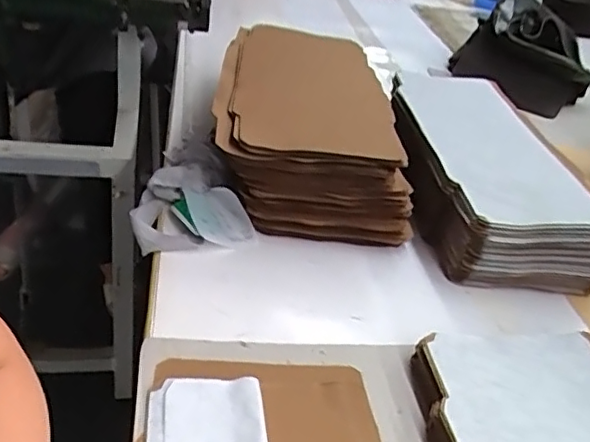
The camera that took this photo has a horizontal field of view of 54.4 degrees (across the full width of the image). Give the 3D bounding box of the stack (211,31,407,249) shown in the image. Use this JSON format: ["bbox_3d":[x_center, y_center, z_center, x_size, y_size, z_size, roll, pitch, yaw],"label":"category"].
[{"bbox_3d":[0.009,-0.144,0.789,0.226,0.118,0.419,1,36,-7],"label":"stack"}]

